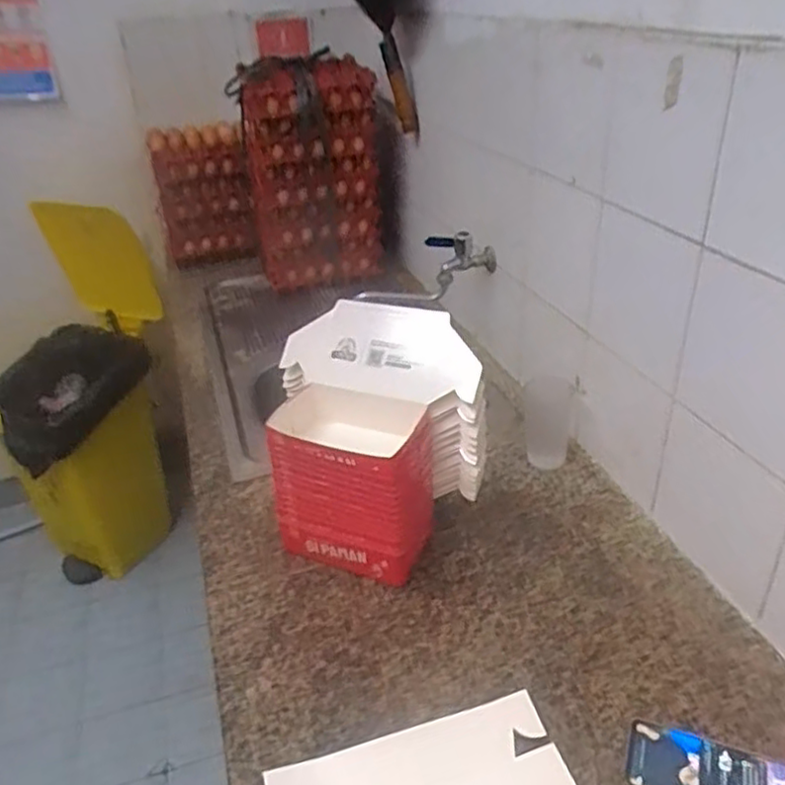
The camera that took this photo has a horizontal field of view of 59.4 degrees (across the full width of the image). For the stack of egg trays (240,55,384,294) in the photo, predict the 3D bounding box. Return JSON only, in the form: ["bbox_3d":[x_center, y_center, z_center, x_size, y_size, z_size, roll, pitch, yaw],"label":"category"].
[{"bbox_3d":[-0.178,-0.478,1.579,0.290,0.490,0.240,-11,32,-10],"label":"stack of egg trays"}]

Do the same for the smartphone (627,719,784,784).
[{"bbox_3d":[0.312,0.366,0.657,0.161,0.013,0.080,9,34,21],"label":"smartphone"}]

